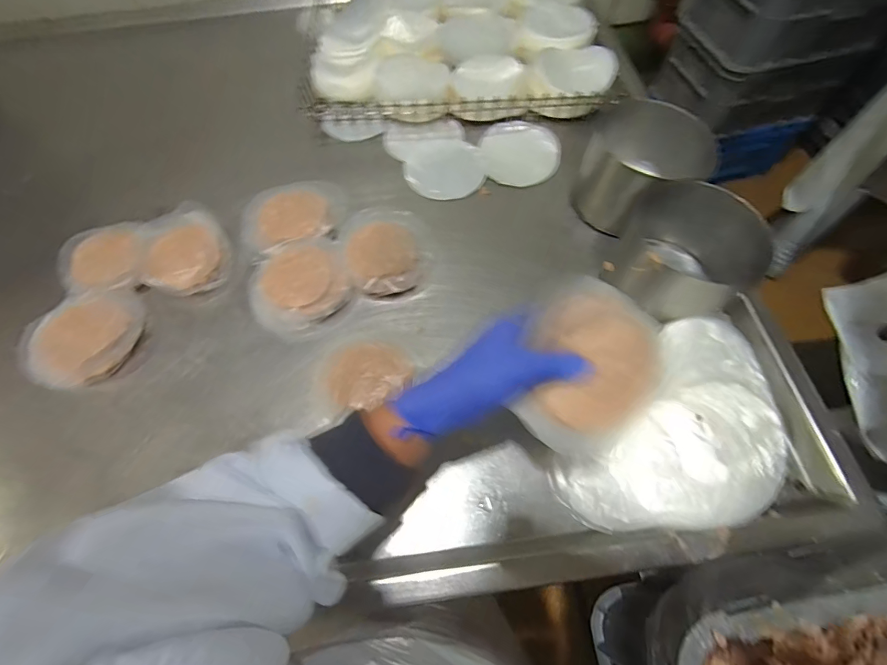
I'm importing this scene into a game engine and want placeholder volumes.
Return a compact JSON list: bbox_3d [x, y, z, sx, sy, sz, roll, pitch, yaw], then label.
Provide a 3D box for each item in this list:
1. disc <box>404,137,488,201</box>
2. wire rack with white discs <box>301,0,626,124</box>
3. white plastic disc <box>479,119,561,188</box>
[{"bbox_3d":[0.001,-0.256,0.629,0.118,0.006,0.128,-1,64,2],"label":"disc"},{"bbox_3d":[0.020,-0.542,0.736,0.504,0.051,0.452,-4,64,0],"label":"wire rack with white discs"},{"bbox_3d":[0.120,-0.284,0.634,0.116,0.009,0.143,-9,64,-3],"label":"white plastic disc"}]

